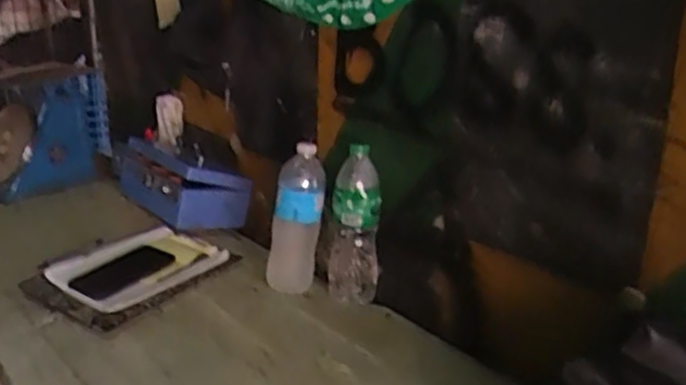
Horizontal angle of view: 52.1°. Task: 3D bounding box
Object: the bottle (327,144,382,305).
[{"bbox_3d":[0.018,0.056,1.159,0.087,0.238,0.090,2,20,2],"label":"bottle"}]

